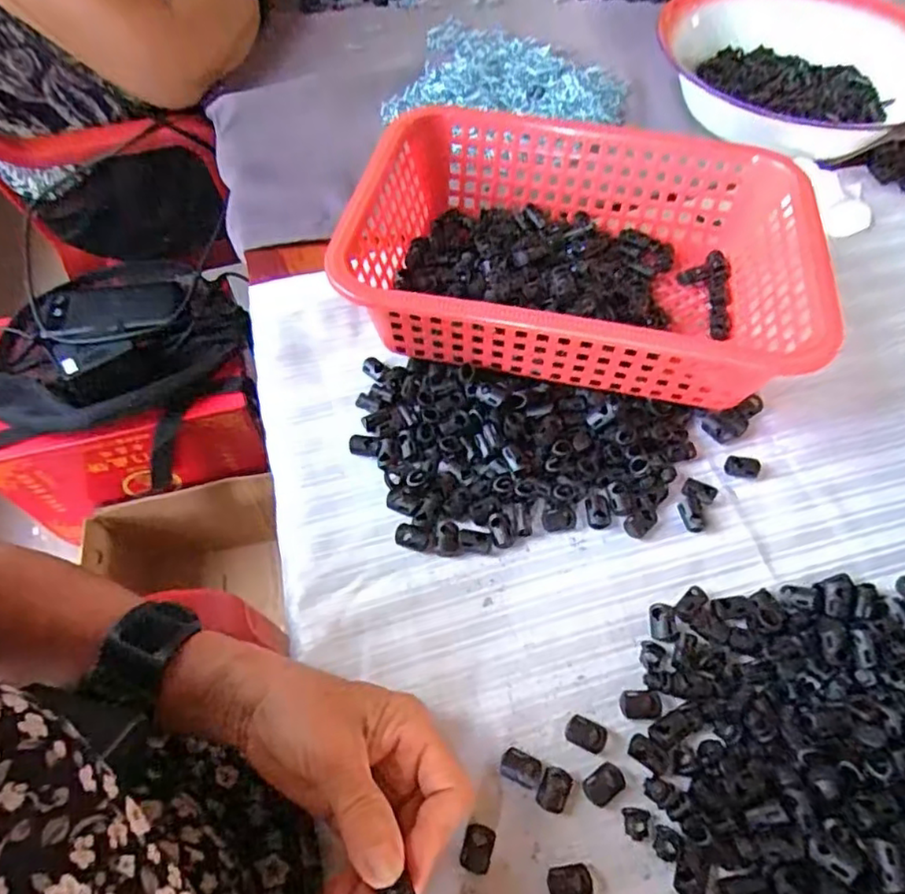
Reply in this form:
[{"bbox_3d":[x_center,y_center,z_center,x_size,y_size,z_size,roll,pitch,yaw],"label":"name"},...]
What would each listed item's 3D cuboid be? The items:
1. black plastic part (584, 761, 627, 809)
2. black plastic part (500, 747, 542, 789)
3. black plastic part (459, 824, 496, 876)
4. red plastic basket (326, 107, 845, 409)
[{"bbox_3d":[0.076,0.169,0.310,0.020,0.007,0.015,-31,64,-17],"label":"black plastic part"},{"bbox_3d":[0.035,0.162,0.314,0.020,0.005,0.014,19,61,11],"label":"black plastic part"},{"bbox_3d":[0.012,0.191,0.296,0.014,0.005,0.019,14,60,8],"label":"black plastic part"},{"bbox_3d":[0.089,-0.131,0.441,0.296,0.096,0.211,9,59,6],"label":"red plastic basket"}]

